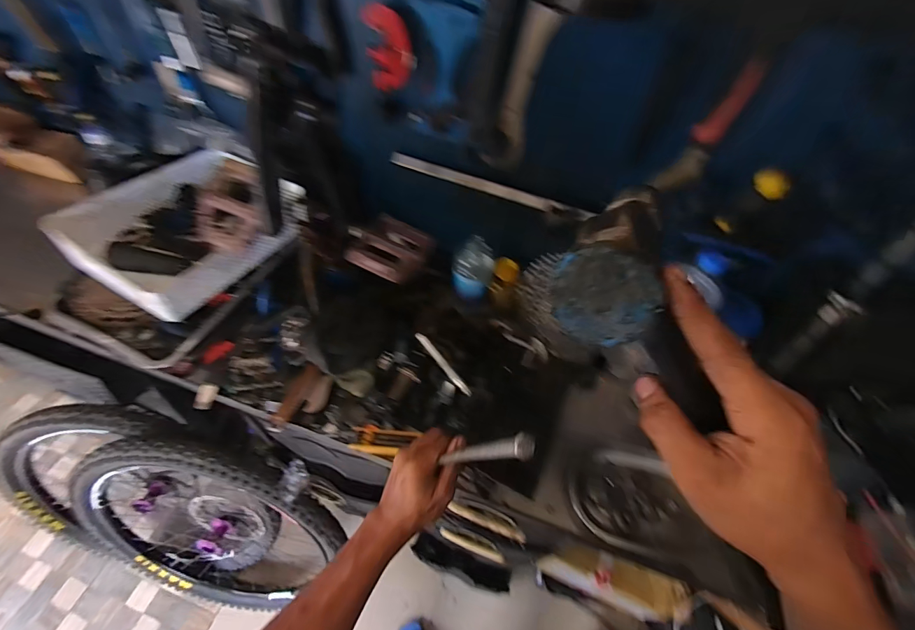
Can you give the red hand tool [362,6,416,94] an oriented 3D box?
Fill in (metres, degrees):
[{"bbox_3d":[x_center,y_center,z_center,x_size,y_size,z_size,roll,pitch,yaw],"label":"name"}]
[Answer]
[{"bbox_3d":[-0.093,-0.367,0.560,0.068,0.101,0.013,9,54,2],"label":"red hand tool"}]

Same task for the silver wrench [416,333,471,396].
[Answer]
[{"bbox_3d":[-0.024,0.084,0.683,0.013,0.011,0.135,-40,91,-27],"label":"silver wrench"}]

